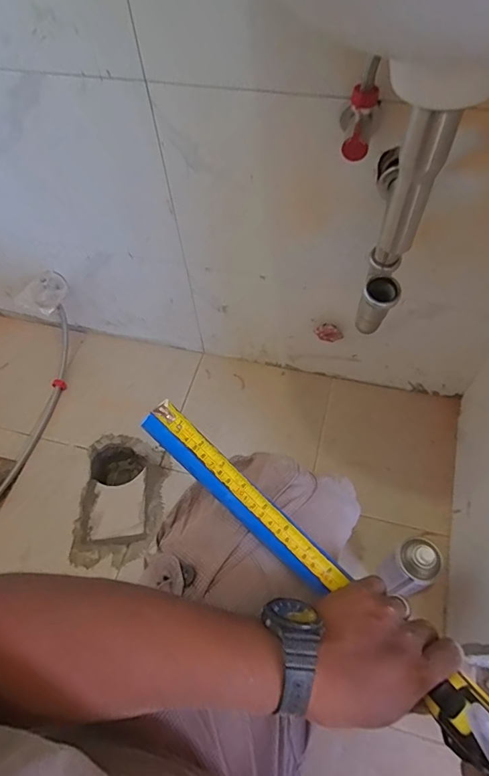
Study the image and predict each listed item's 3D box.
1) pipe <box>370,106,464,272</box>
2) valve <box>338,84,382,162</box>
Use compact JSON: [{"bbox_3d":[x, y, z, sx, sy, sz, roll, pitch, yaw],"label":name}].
[{"bbox_3d":[0.151,-0.171,0.407,0.029,0.162,0.031,-24,59,-11],"label":"pipe"},{"bbox_3d":[0.125,-0.292,0.486,0.041,0.061,0.071,10,59,11],"label":"valve"}]

